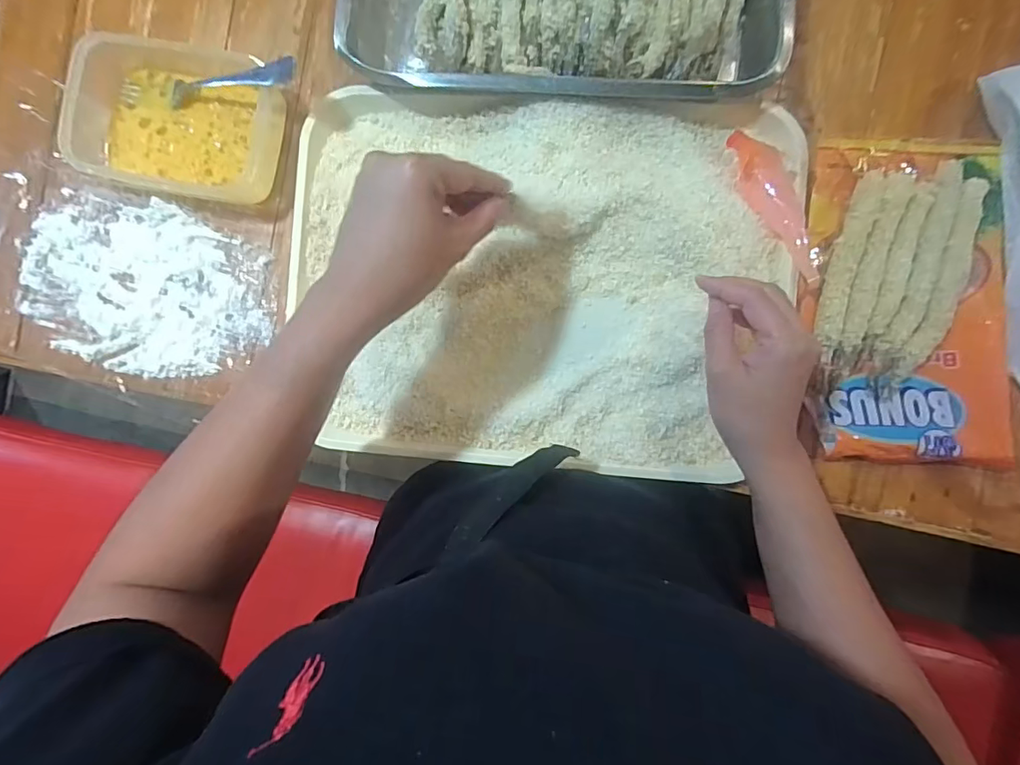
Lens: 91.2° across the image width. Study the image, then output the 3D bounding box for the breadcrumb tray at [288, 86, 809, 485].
[{"bbox_3d":[0.016,-0.082,0.404,0.402,0.045,0.299,6,90,4],"label":"breadcrumb tray"}]

